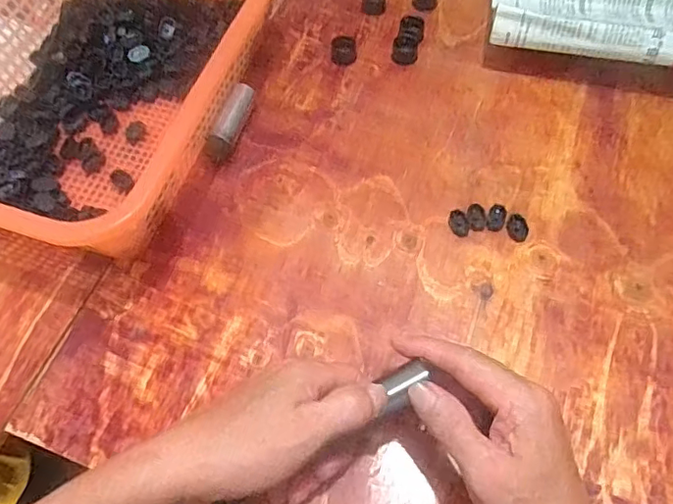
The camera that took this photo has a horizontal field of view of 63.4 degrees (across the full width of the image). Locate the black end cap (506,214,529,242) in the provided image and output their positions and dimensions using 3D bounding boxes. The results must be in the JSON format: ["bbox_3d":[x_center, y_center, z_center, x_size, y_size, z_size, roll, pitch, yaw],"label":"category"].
[{"bbox_3d":[0.145,-0.019,0.437,0.017,0.005,0.024,4,62,4],"label":"black end cap"}]

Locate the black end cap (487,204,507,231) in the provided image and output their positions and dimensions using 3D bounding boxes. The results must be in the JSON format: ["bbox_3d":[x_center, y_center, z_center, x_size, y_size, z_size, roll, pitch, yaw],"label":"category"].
[{"bbox_3d":[0.130,-0.028,0.443,0.014,0.006,0.025,17,63,11],"label":"black end cap"}]

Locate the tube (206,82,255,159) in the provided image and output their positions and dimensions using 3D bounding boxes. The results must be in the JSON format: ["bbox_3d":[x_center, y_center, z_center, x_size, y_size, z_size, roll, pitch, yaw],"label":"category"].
[{"bbox_3d":[-0.095,-0.119,0.493,0.017,0.022,0.075,17,63,10],"label":"tube"}]

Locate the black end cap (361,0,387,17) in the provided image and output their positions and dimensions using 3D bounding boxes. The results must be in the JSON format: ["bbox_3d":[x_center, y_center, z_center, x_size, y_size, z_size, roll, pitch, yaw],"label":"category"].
[{"bbox_3d":[0.040,-0.264,0.574,0.025,0.010,0.033,5,62,4],"label":"black end cap"}]

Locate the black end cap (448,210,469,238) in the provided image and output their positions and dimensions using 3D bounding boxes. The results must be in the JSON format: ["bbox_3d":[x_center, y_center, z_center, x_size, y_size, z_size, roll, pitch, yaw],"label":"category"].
[{"bbox_3d":[0.099,-0.024,0.441,0.014,0.004,0.023,-18,62,-8],"label":"black end cap"}]

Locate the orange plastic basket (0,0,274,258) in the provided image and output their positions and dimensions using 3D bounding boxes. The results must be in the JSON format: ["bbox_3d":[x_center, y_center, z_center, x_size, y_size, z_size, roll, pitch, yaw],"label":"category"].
[{"bbox_3d":[-0.200,-0.164,0.484,0.250,0.091,0.351,17,63,10],"label":"orange plastic basket"}]

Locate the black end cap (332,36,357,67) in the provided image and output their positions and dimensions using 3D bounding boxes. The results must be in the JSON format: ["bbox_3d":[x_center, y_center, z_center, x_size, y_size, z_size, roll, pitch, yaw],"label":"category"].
[{"bbox_3d":[0.008,-0.199,0.540,0.024,0.020,0.023,-1,61,1],"label":"black end cap"}]

